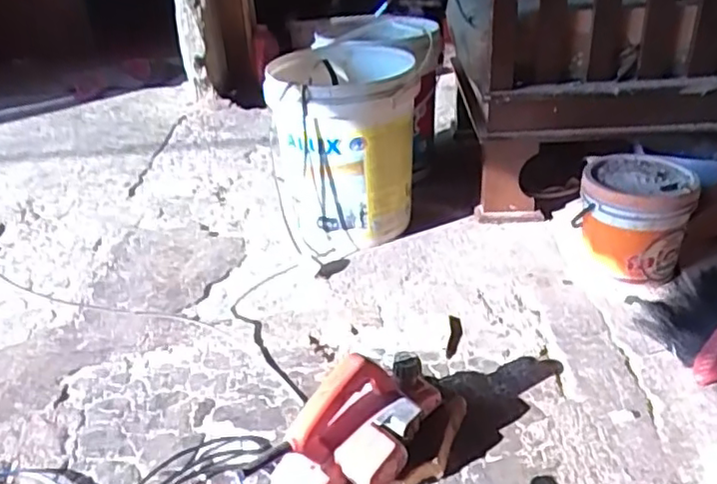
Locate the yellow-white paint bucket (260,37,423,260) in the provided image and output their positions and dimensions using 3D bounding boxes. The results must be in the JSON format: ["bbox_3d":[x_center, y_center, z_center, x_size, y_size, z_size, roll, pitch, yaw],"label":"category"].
[{"bbox_3d":[-0.024,-0.206,1.475,0.304,0.384,0.334,-4,30,0],"label":"yellow-white paint bucket"}]

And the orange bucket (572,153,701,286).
[{"bbox_3d":[0.535,-0.043,1.274,0.200,0.196,0.193,-3,30,2],"label":"orange bucket"}]

